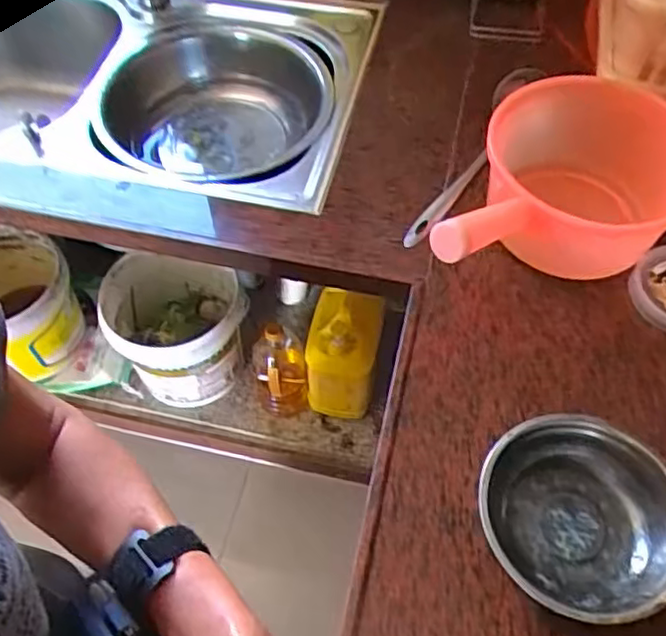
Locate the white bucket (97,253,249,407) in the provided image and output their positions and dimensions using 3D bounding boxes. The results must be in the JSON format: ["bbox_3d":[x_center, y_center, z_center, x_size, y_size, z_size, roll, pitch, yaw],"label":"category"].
[{"bbox_3d":[-0.311,0.022,1.346,0.277,0.255,0.221,5,57,3],"label":"white bucket"}]

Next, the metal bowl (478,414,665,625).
[{"bbox_3d":[0.202,0.163,0.547,0.152,0.050,0.156,-1,56,1],"label":"metal bowl"}]

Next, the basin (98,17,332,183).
[{"bbox_3d":[-0.161,-0.274,0.946,0.288,0.141,0.317,15,58,10],"label":"basin"}]

